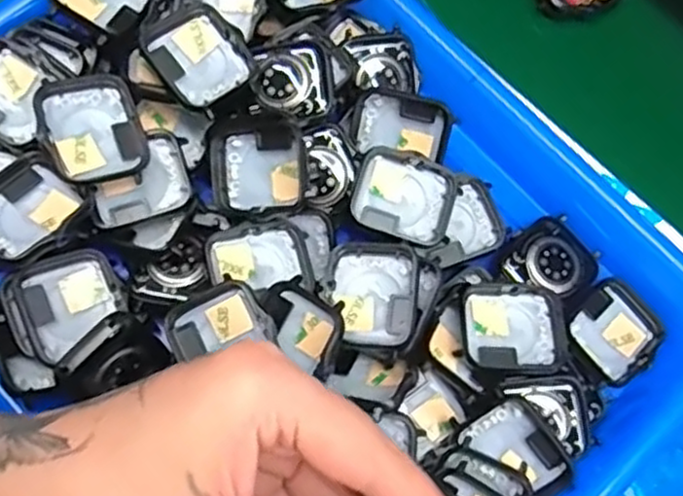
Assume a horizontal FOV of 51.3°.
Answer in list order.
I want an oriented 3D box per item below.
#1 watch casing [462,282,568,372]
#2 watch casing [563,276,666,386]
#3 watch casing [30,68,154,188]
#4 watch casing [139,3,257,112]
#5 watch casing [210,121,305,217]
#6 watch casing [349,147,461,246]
[{"bbox_3d":[0.073,0.033,0.299,0.042,0.010,0.037,-3,75,-3],"label":"watch casing"},{"bbox_3d":[0.120,0.036,0.311,0.039,0.010,0.038,-38,79,-11],"label":"watch casing"},{"bbox_3d":[-0.100,-0.047,0.287,0.040,0.009,0.043,-25,91,-28],"label":"watch casing"},{"bbox_3d":[-0.060,-0.081,0.301,0.036,0.011,0.043,-36,79,-11],"label":"watch casing"},{"bbox_3d":[-0.034,-0.033,0.297,0.042,0.010,0.037,-2,96,23],"label":"watch casing"},{"bbox_3d":[0.028,-0.023,0.308,0.042,0.013,0.036,19,75,3],"label":"watch casing"}]

